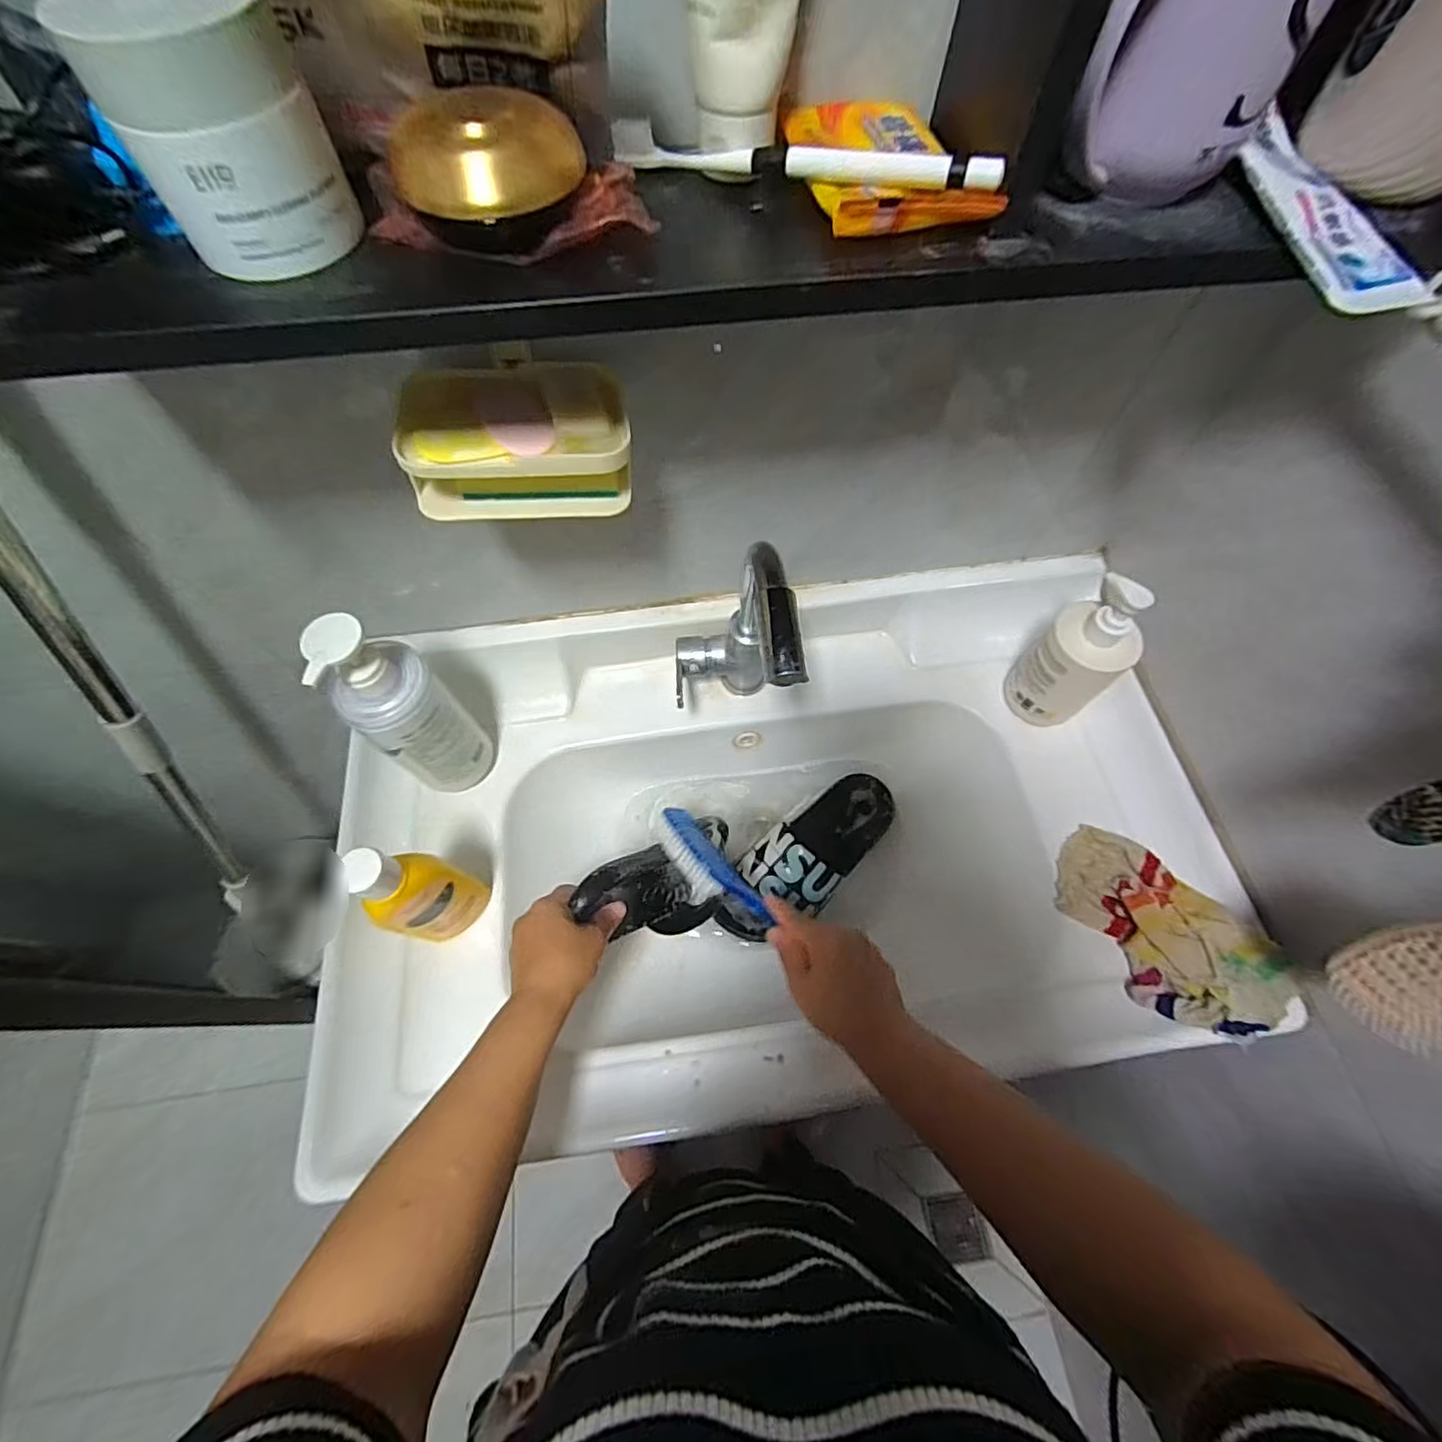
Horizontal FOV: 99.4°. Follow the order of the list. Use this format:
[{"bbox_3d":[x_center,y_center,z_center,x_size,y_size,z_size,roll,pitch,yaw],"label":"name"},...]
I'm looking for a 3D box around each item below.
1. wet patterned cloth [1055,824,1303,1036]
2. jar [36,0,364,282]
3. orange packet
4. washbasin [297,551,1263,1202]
[{"bbox_3d":[0.382,0.181,0.536,0.102,0.069,0.185,-33,69,-15],"label":"wet patterned cloth"},{"bbox_3d":[-0.196,-0.233,0.242,0.067,0.071,0.067,-30,68,-14],"label":"jar"},{"bbox_3d":[0.073,-0.257,0.282,0.070,0.014,0.106,-15,66,-8],"label":"orange packet"},{"bbox_3d":[0.050,0.121,0.640,0.799,0.184,0.472,-8,65,-4],"label":"washbasin"}]

